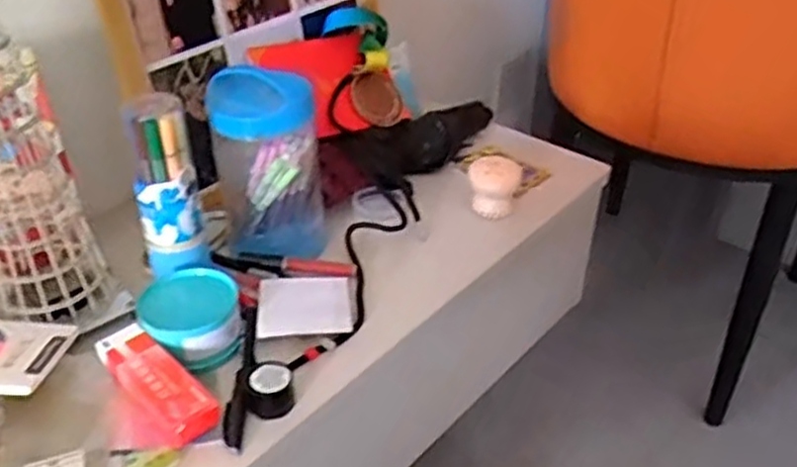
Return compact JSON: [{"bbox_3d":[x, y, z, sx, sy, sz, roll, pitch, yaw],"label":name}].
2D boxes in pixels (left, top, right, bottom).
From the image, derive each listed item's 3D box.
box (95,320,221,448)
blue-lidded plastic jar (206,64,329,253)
[{"bbox_3d":[-0.177,0.110,0.565,0.113,0.028,0.037,29,44,35],"label":"box"},{"bbox_3d":[-0.115,-0.067,0.690,0.094,0.163,0.095,-5,35,-8],"label":"blue-lidded plastic jar"}]

